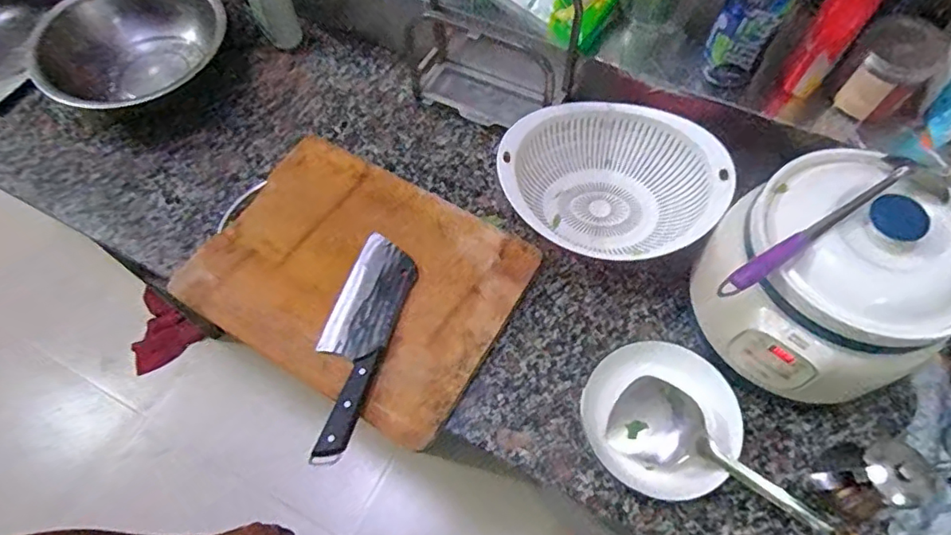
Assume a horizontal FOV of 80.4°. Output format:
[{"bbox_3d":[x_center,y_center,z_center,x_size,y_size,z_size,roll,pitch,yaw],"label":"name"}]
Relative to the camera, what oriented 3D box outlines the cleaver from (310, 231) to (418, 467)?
[{"bbox_3d":[-0.145,0.086,0.678,0.078,0.028,0.282,15,65,8],"label":"cleaver"}]

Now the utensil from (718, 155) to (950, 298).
[{"bbox_3d":[0.335,-0.040,0.525,0.251,0.041,0.054,-25,66,-11],"label":"utensil"}]

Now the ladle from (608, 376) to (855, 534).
[{"bbox_3d":[0.317,0.256,0.594,0.376,0.054,0.091,35,69,16],"label":"ladle"}]

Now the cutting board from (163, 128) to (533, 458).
[{"bbox_3d":[-0.152,0.011,0.732,0.388,0.025,0.290,28,67,14],"label":"cutting board"}]

